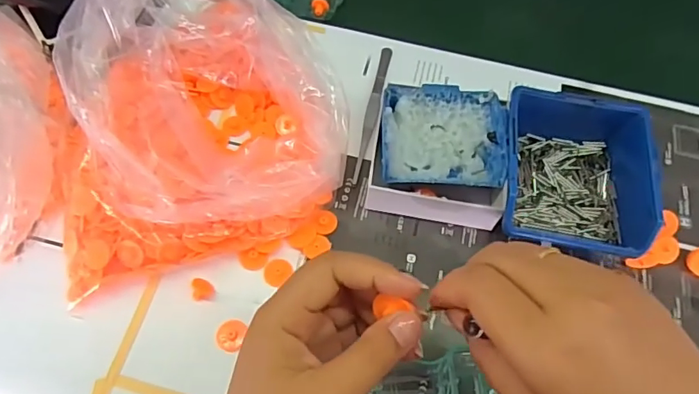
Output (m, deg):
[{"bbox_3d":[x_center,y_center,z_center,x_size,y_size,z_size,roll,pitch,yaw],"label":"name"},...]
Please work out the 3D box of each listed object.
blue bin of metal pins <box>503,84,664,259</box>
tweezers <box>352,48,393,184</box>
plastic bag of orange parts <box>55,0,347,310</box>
[{"bbox_3d":[0.177,-0.020,0.399,0.109,0.064,0.134,11,63,2],"label":"blue bin of metal pins"},{"bbox_3d":[0.021,-0.082,0.448,0.011,0.008,0.151,13,63,3],"label":"tweezers"},{"bbox_3d":[-0.122,-0.071,0.387,0.224,0.100,0.232,-12,64,-10],"label":"plastic bag of orange parts"}]

